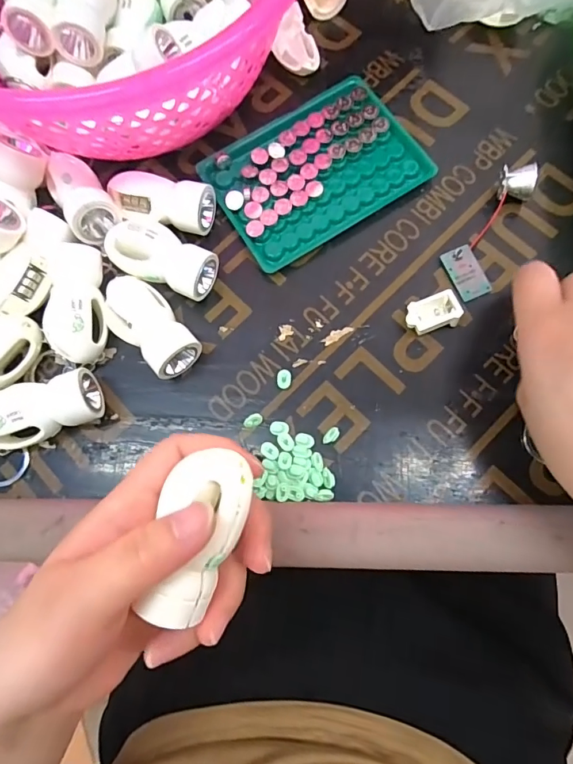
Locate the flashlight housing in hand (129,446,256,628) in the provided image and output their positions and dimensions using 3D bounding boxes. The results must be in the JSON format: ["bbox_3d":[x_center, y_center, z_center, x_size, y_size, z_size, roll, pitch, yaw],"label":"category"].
[{"bbox_3d":[-0.035,0.059,0.174,0.032,0.020,0.065,16,86,6],"label":"flashlight housing in hand"}]

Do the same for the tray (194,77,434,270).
[{"bbox_3d":[0.019,-0.138,0.294,0.130,0.013,0.092,-31,76,-5],"label":"tray"}]

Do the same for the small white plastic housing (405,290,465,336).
[{"bbox_3d":[0.084,-0.040,0.262,0.030,0.013,0.018,-16,76,-1],"label":"small white plastic housing"}]

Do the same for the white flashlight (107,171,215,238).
[{"bbox_3d":[-0.078,-0.111,0.282,0.062,0.025,0.029,9,77,5],"label":"white flashlight"}]

